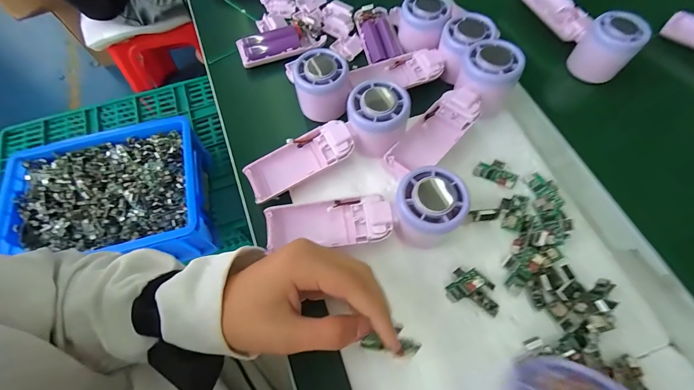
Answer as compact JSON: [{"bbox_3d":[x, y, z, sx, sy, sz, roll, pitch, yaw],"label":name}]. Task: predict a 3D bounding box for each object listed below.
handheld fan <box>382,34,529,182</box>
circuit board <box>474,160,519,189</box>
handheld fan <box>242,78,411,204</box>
[{"bbox_3d":[0.105,-0.080,0.318,0.167,0.048,0.057,-46,72,-1],"label":"handheld fan"},{"bbox_3d":[0.144,-0.022,0.305,0.039,0.010,0.018,23,67,11],"label":"circuit board"},{"bbox_3d":[-0.017,-0.047,0.309,0.168,0.050,0.058,-27,66,11],"label":"handheld fan"}]

